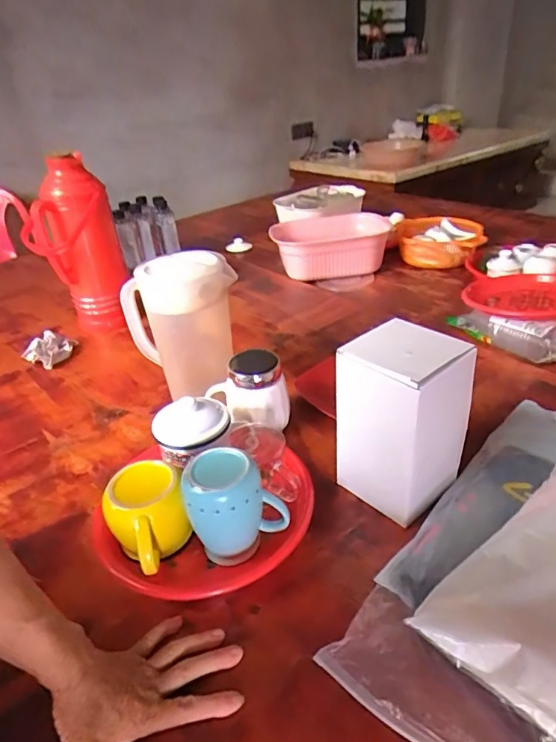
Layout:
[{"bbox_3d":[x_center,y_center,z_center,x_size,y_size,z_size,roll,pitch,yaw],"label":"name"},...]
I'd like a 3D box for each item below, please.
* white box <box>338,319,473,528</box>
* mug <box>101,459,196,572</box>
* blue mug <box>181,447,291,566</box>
[{"bbox_3d":[0.144,0.056,0.569,0.113,0.207,0.104,-28,39,-31],"label":"white box"},{"bbox_3d":[-0.142,0.163,0.542,0.088,0.082,0.113,-17,34,-17],"label":"mug"},{"bbox_3d":[-0.046,0.153,0.526,0.097,0.113,0.076,11,36,24],"label":"blue mug"}]

